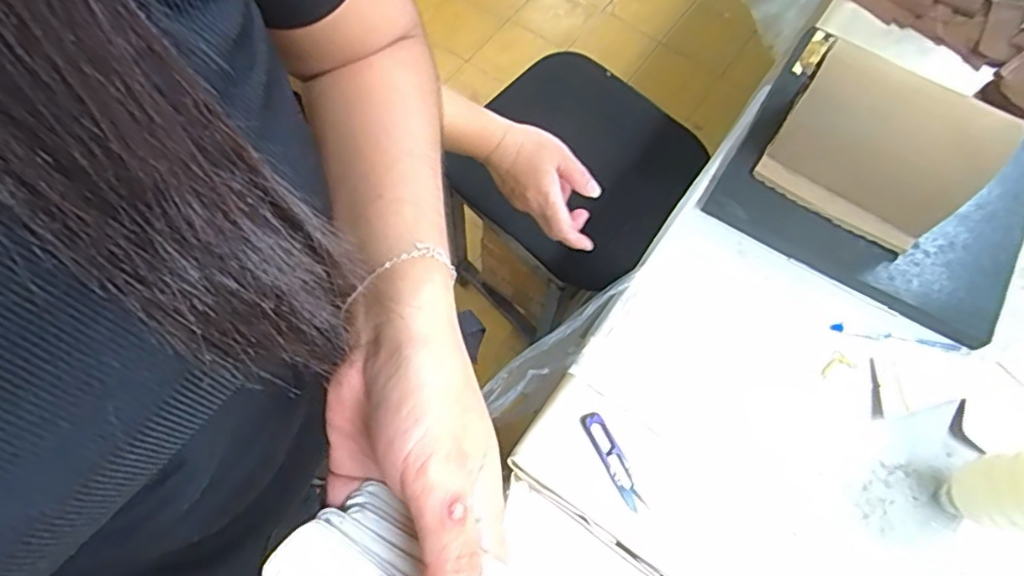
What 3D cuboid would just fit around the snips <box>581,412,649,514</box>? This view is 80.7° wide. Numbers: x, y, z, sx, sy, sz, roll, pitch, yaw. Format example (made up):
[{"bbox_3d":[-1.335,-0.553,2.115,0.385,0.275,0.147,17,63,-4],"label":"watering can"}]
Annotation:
[{"bbox_3d":[0.095,0.159,0.558,0.019,0.011,0.097,-25,70,-11],"label":"snips"}]

